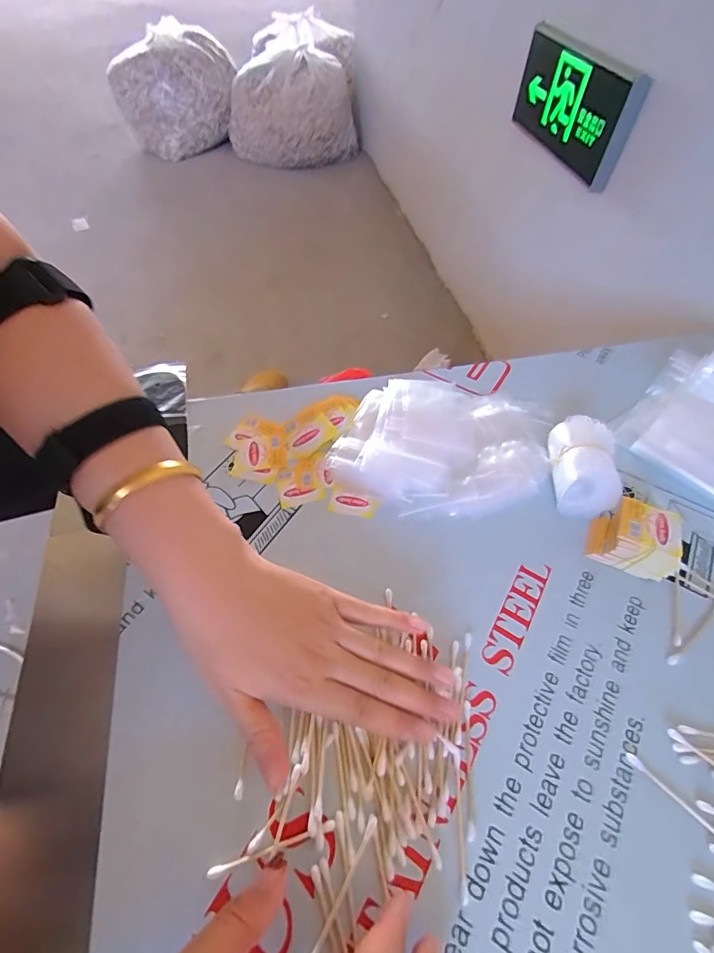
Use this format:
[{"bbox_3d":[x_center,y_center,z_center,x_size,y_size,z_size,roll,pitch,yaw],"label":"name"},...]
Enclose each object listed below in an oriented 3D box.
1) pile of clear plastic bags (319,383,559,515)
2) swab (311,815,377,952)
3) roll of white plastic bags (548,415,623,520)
[{"bbox_3d":[0.083,-0.034,0.421,0.185,0.024,0.162,15,54,9],"label":"pile of clear plastic bags"},{"bbox_3d":[-0.007,0.220,0.240,0.005,0.004,0.070,25,56,16],"label":"swab"},{"bbox_3d":[0.197,-0.012,0.391,0.048,0.042,0.083,8,53,4],"label":"roll of white plastic bags"}]

